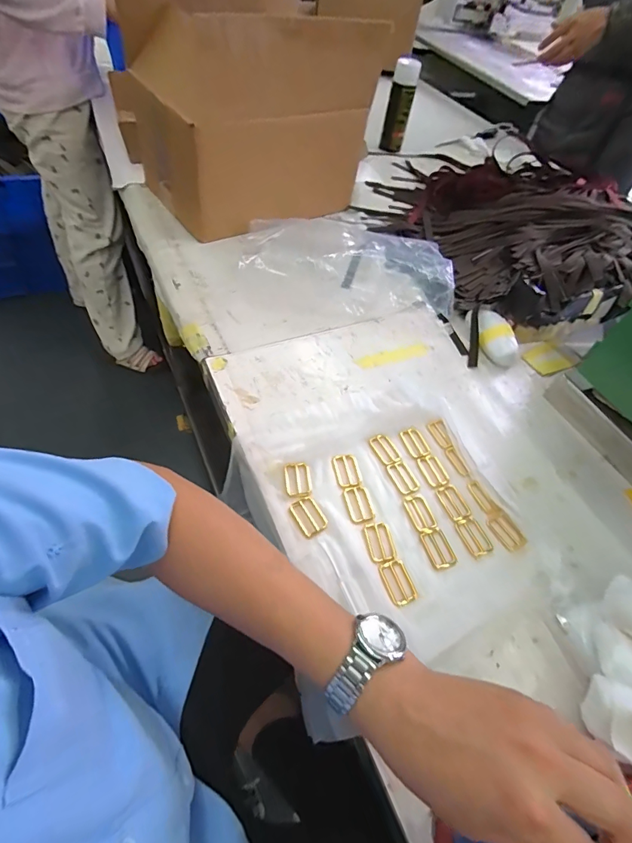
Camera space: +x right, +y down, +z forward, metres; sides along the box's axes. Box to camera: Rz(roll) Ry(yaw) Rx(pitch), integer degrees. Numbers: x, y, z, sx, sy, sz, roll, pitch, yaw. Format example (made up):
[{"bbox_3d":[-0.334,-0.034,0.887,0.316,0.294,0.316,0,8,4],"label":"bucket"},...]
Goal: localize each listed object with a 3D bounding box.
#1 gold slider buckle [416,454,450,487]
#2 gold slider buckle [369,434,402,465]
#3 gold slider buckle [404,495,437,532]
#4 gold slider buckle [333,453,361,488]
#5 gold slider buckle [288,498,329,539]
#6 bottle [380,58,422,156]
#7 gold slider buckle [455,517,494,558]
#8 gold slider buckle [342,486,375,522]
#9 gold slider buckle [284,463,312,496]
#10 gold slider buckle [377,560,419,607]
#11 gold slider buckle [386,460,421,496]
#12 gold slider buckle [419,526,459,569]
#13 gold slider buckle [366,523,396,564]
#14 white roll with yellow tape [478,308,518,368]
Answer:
[{"bbox_3d":[0.155,0.065,0.547,0.033,0.006,0.046,-17,58,-20],"label":"gold slider buckle"},{"bbox_3d":[0.092,0.036,0.550,0.030,0.004,0.044,-20,59,-22],"label":"gold slider buckle"},{"bbox_3d":[0.125,0.109,0.499,0.031,0.004,0.046,-11,56,-16],"label":"gold slider buckle"},{"bbox_3d":[0.040,0.060,0.524,0.032,0.004,0.048,-6,55,-13],"label":"gold slider buckle"},{"bbox_3d":[-0.008,0.109,0.481,0.032,0.004,0.046,-23,60,-23],"label":"gold slider buckle"},{"bbox_3d":[0.224,-0.844,1.127,0.066,0.202,0.077,13,53,1],"label":"bottle"},{"bbox_3d":[0.187,0.137,0.496,0.033,0.004,0.050,-10,50,-17],"label":"gold slider buckle"},{"bbox_3d":[0.051,0.098,0.499,0.032,0.004,0.047,-7,55,-13],"label":"gold slider buckle"},{"bbox_3d":[-0.021,0.070,0.505,0.031,0.006,0.041,-3,54,-11],"label":"gold slider buckle"},{"bbox_3d":[0.088,0.172,0.447,0.032,0.004,0.047,-7,50,-20],"label":"gold slider buckle"},{"bbox_3d":[0.112,0.071,0.532,0.030,0.004,0.045,-19,58,-21],"label":"gold slider buckle"},{"bbox_3d":[0.141,0.145,0.478,0.031,0.004,0.047,-12,56,-16],"label":"gold slider buckle"},{"bbox_3d":[0.074,0.136,0.474,0.031,0.008,0.046,-3,54,-11],"label":"gold slider buckle"},{"bbox_3d":[0.304,-0.145,0.702,0.055,0.035,0.108,-10,72,-10],"label":"white roll with yellow tape"}]

